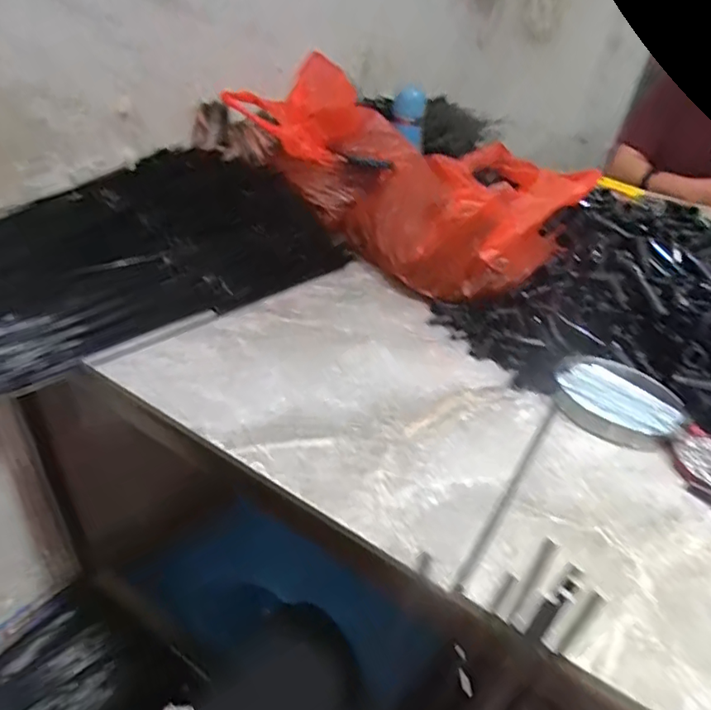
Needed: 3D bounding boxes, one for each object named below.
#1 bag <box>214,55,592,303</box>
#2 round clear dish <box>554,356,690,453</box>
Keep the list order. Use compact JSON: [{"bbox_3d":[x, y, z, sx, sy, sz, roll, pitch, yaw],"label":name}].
[{"bbox_3d":[0.109,-0.290,0.849,0.488,0.224,0.366,27,41,26],"label":"bag"},{"bbox_3d":[0.286,0.047,0.590,0.107,0.026,0.128,-16,42,-28],"label":"round clear dish"}]

